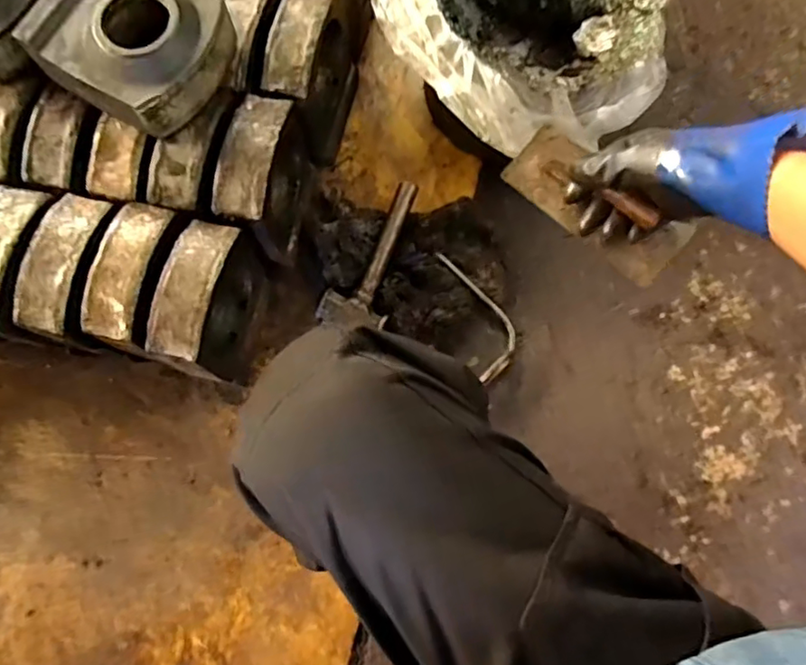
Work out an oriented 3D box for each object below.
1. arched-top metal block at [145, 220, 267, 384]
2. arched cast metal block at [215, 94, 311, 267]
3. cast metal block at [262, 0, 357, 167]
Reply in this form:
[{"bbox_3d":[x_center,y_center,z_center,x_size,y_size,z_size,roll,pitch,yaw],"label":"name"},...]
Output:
[{"bbox_3d":[-0.227,-0.032,0.736,0.064,0.202,0.163,13,75,2],"label":"arched-top metal block"},{"bbox_3d":[-0.173,-0.196,0.764,0.072,0.163,0.170,10,75,3],"label":"arched cast metal block"},{"bbox_3d":[-0.124,-0.343,0.817,0.079,0.194,0.177,10,75,1],"label":"cast metal block"}]

